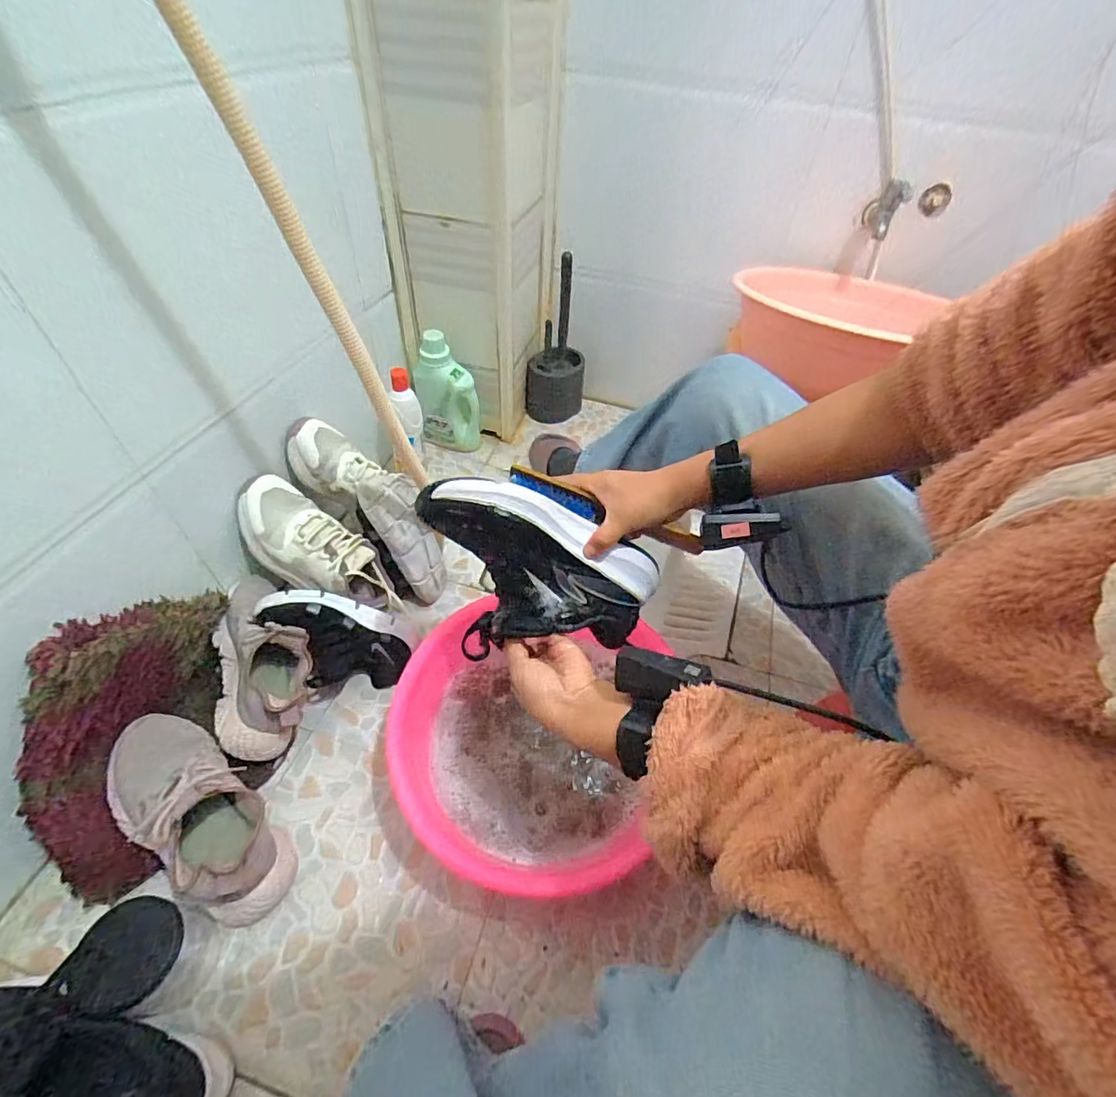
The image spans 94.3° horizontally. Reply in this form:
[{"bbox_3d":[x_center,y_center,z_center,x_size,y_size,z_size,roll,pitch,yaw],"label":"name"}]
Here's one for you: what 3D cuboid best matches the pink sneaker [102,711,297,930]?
[{"bbox_3d":[-0.383,0.283,0.541,0.109,0.088,0.250,-38,86,-32],"label":"pink sneaker"}]

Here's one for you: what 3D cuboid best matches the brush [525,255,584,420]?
[{"bbox_3d":[0.000,-0.425,1.110,0.122,0.321,0.105,6,48,0],"label":"brush"}]

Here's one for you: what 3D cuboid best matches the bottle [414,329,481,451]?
[{"bbox_3d":[-0.219,-0.303,1.027,0.120,0.232,0.063,-5,49,-10],"label":"bottle"}]

